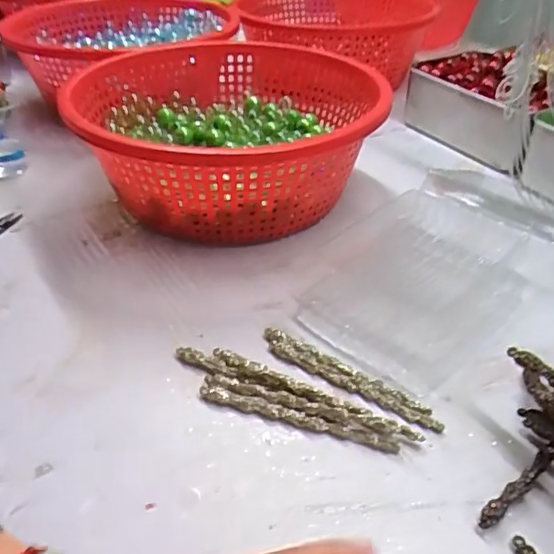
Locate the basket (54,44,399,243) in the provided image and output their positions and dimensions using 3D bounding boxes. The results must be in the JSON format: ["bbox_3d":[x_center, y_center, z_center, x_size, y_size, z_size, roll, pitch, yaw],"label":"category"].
[{"bbox_3d":[-0.054,-0.168,0.691,0.349,0.136,0.365,-4,37,-6],"label":"basket"}]

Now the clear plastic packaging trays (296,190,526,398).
[{"bbox_3d":[0.137,0.002,0.538,0.154,0.039,0.223,27,45,30],"label":"clear plastic packaging trays"}]

